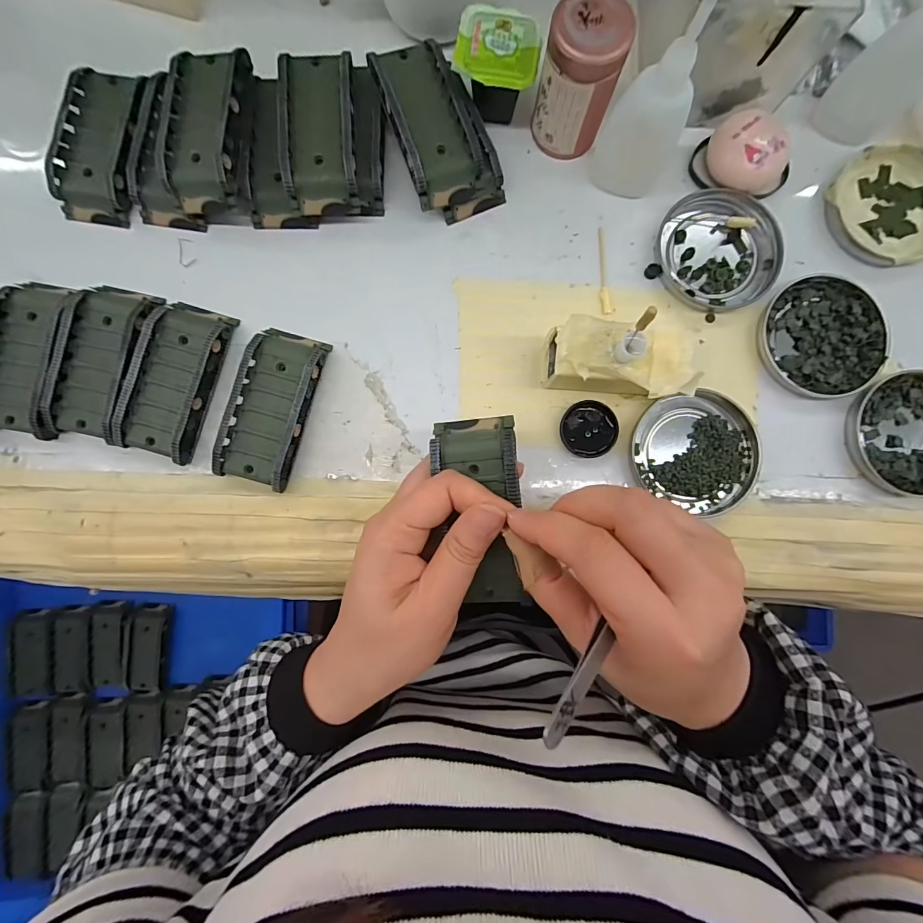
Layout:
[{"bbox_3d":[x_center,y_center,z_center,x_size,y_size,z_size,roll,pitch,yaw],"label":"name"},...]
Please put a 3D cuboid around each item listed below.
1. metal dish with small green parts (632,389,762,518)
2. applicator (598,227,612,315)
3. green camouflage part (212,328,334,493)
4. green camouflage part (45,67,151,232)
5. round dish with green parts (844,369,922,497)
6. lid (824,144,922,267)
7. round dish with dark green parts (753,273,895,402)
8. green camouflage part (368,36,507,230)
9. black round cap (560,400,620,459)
[{"bbox_3d":[0.149,-0.004,0.261,0.074,0.007,0.077,0,86,-1],"label":"metal dish with small green parts"},{"bbox_3d":[0.094,-0.126,0.271,0.006,0.004,0.059,-3,86,-1],"label":"applicator"},{"bbox_3d":[-0.118,-0.035,0.256,0.043,0.019,0.095,16,86,0],"label":"green camouflage part"},{"bbox_3d":[-0.232,-0.206,0.268,0.049,0.016,0.096,9,86,0],"label":"green camouflage part"},{"bbox_3d":[0.291,-0.019,0.262,0.083,0.008,0.077,0,86,-1],"label":"round dish with green parts"},{"bbox_3d":[0.285,-0.169,0.274,0.075,0.012,0.079,0,86,-1],"label":"lid"},{"bbox_3d":[0.233,-0.081,0.267,0.075,0.009,0.076,0,86,-1],"label":"round dish with dark green parts"},{"bbox_3d":[-0.016,-0.209,0.261,0.056,0.035,0.098,-24,87,-2],"label":"green camouflage part"},{"bbox_3d":[0.081,-0.020,0.262,0.035,0.007,0.035,0,86,-1],"label":"black round cap"}]

